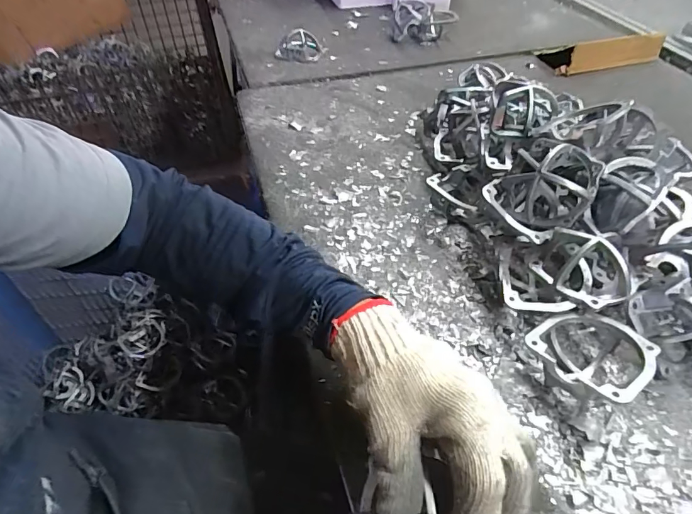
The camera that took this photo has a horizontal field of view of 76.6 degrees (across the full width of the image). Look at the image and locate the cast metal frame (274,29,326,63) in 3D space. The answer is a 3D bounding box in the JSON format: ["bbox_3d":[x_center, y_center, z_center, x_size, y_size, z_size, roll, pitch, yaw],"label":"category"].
[{"bbox_3d":[-0.088,-0.398,0.824,0.095,0.037,0.074,-5,47,-5],"label":"cast metal frame"}]

